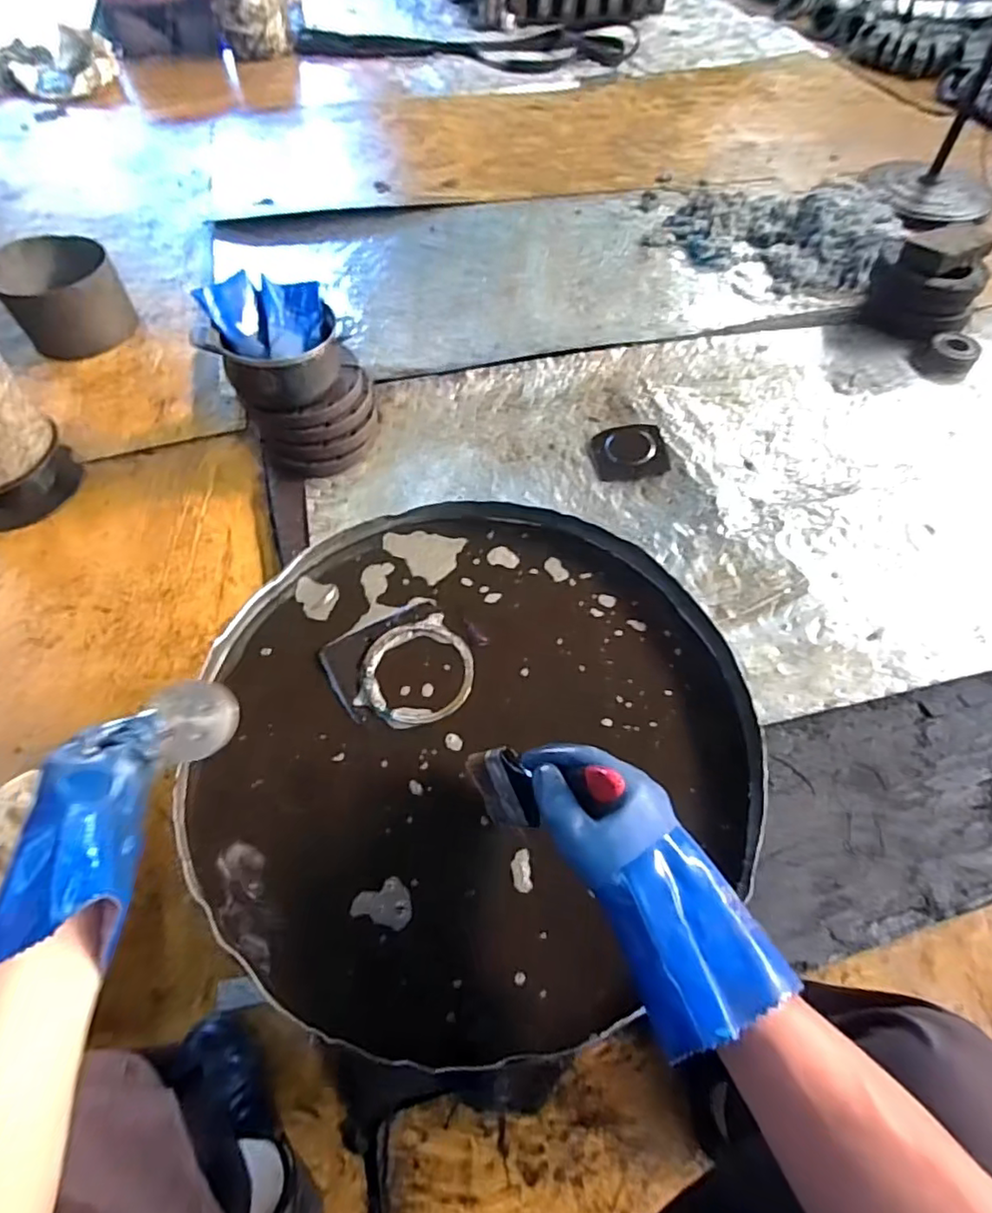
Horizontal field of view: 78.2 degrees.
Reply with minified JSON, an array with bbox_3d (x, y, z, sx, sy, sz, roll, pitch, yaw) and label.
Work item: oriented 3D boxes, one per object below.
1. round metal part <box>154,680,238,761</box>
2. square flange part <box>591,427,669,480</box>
[{"bbox_3d":[-0.253,0.097,0.522,0.058,0.019,0.064,-9,70,-27],"label":"round metal part"},{"bbox_3d":[0.304,-0.351,1.384,0.164,0.020,0.146,-7,57,-6],"label":"square flange part"}]

